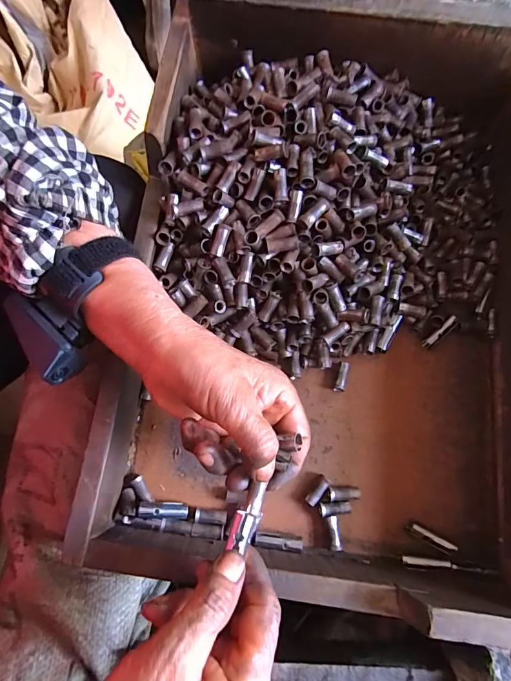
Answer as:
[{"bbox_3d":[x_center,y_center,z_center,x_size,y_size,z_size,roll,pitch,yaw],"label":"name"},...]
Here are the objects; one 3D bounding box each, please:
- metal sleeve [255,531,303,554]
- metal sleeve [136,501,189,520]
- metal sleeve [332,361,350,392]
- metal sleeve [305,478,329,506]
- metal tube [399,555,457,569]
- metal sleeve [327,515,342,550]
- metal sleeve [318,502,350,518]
[{"bbox_3d":[0.018,0.156,0.306,0.036,0.008,0.011,9,71,2],"label":"metal sleeve"},{"bbox_3d":[-0.071,0.133,0.307,0.038,0.009,0.012,12,70,-17],"label":"metal sleeve"},{"bbox_3d":[0.075,0.032,0.341,0.010,0.011,0.027,17,88,5],"label":"metal sleeve"},{"bbox_3d":[0.049,0.121,0.317,0.010,0.012,0.023,37,74,12],"label":"metal sleeve"},{"bbox_3d":[0.131,0.170,0.301,0.040,0.006,0.008,4,71,1],"label":"metal tube"},{"bbox_3d":[0.061,0.151,0.309,0.008,0.008,0.025,-5,71,-2],"label":"metal sleeve"},{"bbox_3d":[0.063,0.134,0.314,0.025,0.010,0.010,-7,71,-3],"label":"metal sleeve"}]

